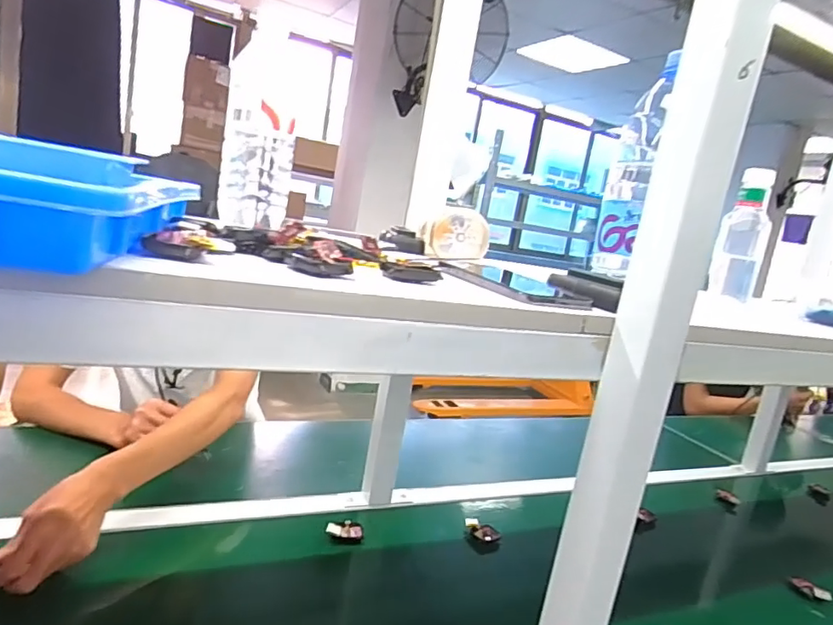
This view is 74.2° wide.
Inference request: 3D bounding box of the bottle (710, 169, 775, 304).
[{"bbox_3d":[0.502,-0.120,0.848,0.061,0.193,0.054,13,11,28],"label":"bottle"}]

